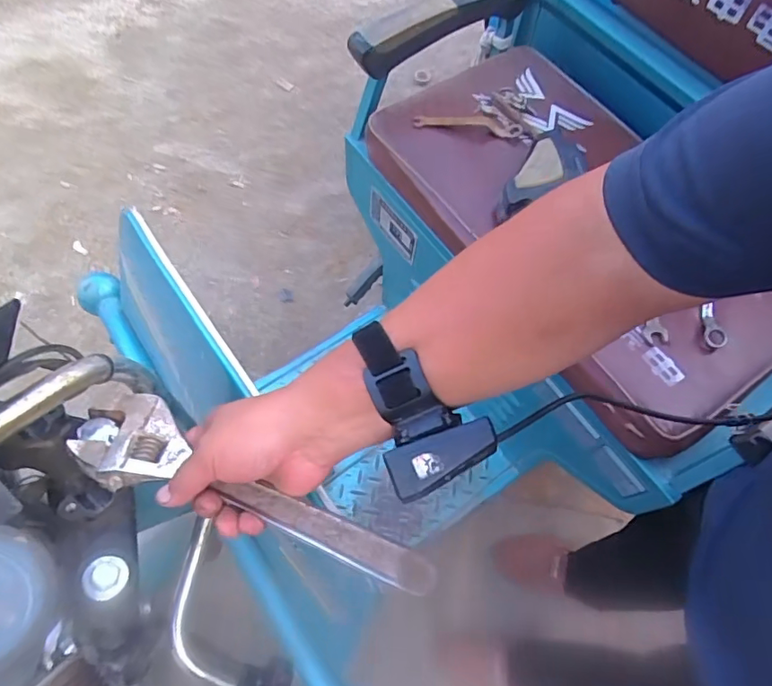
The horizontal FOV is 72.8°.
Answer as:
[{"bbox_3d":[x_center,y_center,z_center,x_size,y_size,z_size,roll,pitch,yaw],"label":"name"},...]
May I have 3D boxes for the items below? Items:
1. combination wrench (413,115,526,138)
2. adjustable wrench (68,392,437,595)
[{"bbox_3d":[0.119,-0.314,0.750,0.151,0.014,0.027,3,65,0],"label":"combination wrench"},{"bbox_3d":[-0.099,0.104,0.371,0.278,0.024,0.067,19,65,14],"label":"adjustable wrench"}]

